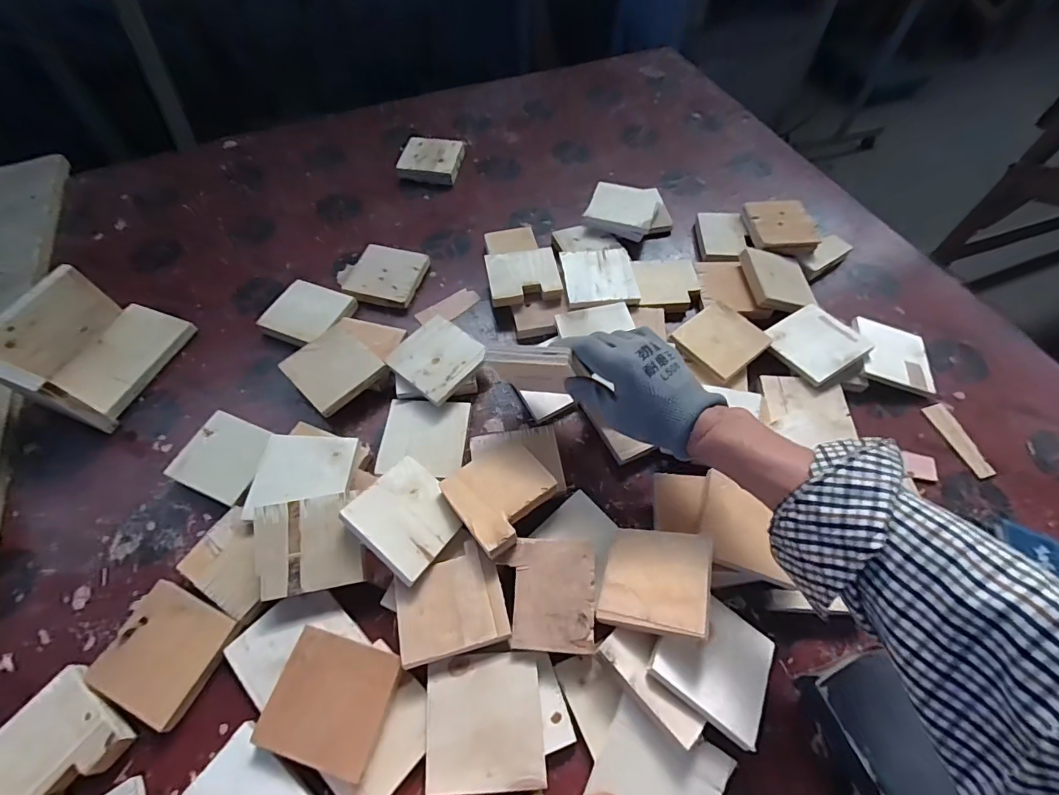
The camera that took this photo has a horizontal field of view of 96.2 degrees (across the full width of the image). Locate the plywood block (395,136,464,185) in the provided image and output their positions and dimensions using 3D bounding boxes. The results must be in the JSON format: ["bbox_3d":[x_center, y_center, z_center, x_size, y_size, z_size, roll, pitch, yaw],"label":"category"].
[{"bbox_3d":[-0.159,-0.385,0.774,0.094,0.025,0.100,4,59,3],"label":"plywood block"}]

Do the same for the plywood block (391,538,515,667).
[{"bbox_3d":[-0.069,0.179,0.416,0.090,0.016,0.083,-14,60,-8],"label":"plywood block"}]

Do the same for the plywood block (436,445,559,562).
[{"bbox_3d":[-0.026,0.088,0.454,0.093,0.019,0.091,-34,64,-18],"label":"plywood block"}]

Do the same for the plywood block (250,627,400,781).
[{"bbox_3d":[-0.160,0.240,0.378,0.091,0.009,0.085,14,63,8],"label":"plywood block"}]

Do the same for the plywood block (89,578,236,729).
[{"bbox_3d":[-0.316,0.217,0.409,0.092,0.012,0.087,20,61,12],"label":"plywood block"}]

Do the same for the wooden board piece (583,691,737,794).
[{"bbox_3d":[0.095,0.291,0.355,0.091,0.007,0.087,30,66,11],"label":"wooden board piece"}]

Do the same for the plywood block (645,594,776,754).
[{"bbox_3d":[0.153,0.213,0.389,0.091,0.007,0.091,37,51,7],"label":"plywood block"}]

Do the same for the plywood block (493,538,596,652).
[{"bbox_3d":[0.015,0.171,0.416,0.080,0.014,0.089,2,59,2],"label":"plywood block"}]

